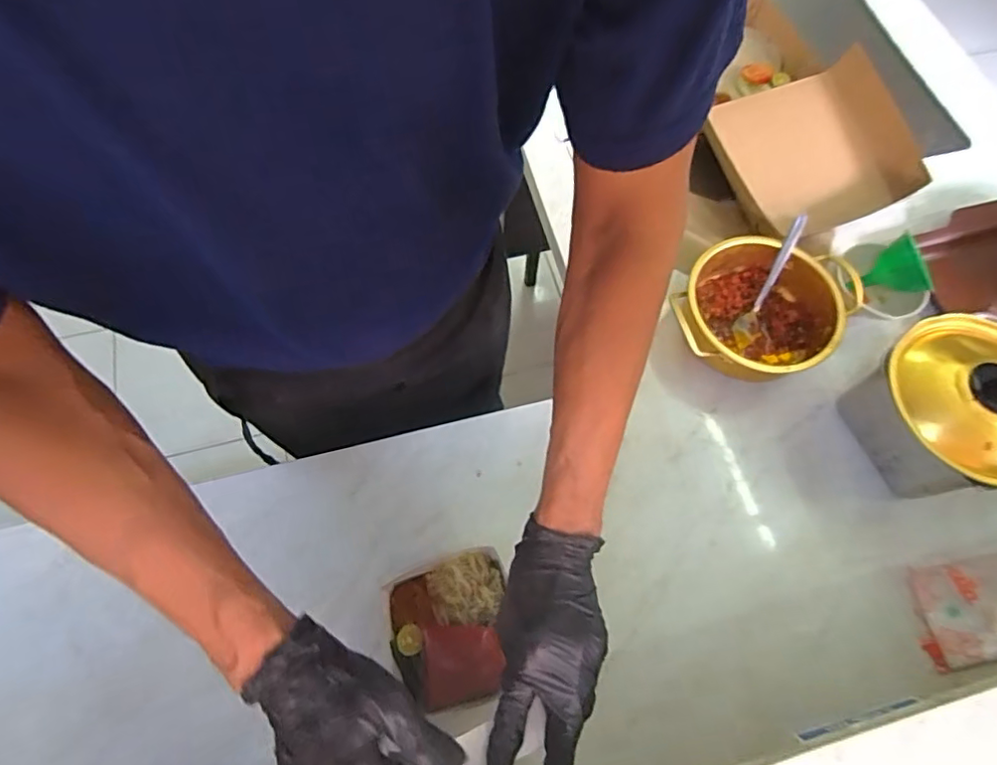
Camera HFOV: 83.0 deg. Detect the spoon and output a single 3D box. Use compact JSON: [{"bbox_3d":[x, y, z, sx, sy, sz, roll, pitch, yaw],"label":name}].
[{"bbox_3d":[0.330,-0.126,0.681,0.028,0.029,0.154,26,106,10],"label":"spoon"}]

